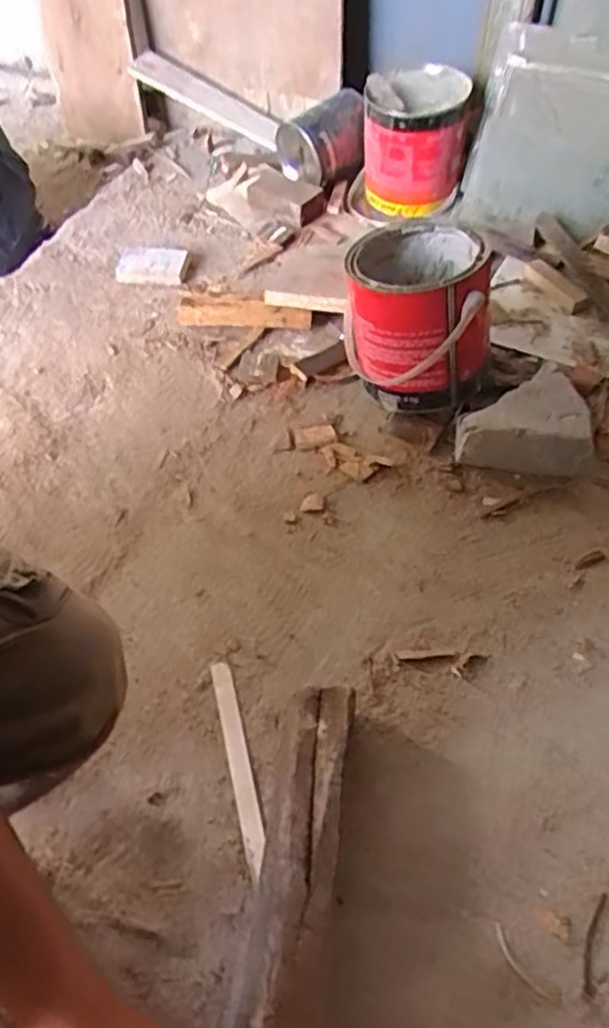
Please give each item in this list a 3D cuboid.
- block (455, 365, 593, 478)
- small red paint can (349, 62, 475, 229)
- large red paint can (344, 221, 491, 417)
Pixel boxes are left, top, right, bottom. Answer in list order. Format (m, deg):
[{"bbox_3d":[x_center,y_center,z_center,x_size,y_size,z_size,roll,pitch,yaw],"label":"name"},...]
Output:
[{"bbox_3d":[0.241,-0.097,0.758,0.140,0.073,0.098,13,55,11],"label":"block"},{"bbox_3d":[0.159,-0.558,1.046,0.169,0.170,0.162,6,54,7],"label":"small red paint can"},{"bbox_3d":[0.128,-0.224,0.791,0.159,0.175,0.166,6,54,7],"label":"large red paint can"}]

